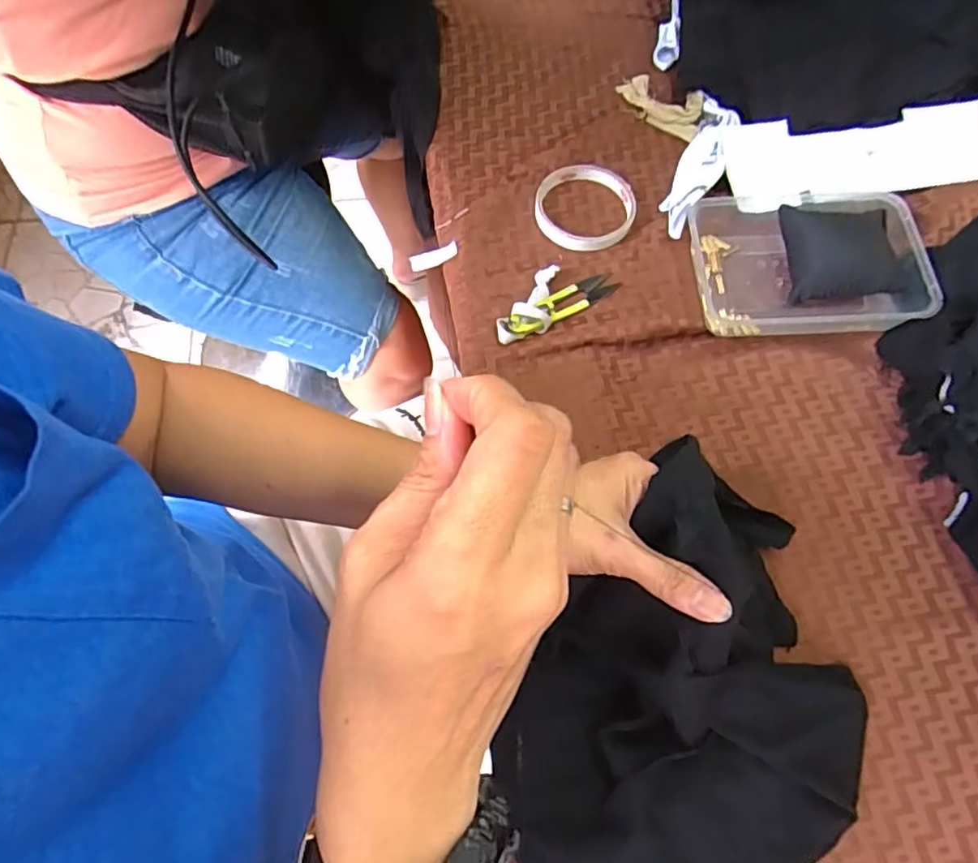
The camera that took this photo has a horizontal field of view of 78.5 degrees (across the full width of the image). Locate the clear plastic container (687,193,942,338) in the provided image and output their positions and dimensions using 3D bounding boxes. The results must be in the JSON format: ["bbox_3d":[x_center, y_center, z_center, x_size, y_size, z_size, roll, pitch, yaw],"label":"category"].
[{"bbox_3d":[0.255,-0.139,0.474,0.171,0.037,0.123,0,68,0],"label":"clear plastic container"}]

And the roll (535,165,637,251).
[{"bbox_3d":[0.083,-0.194,0.514,0.083,0.009,0.086,0,68,0],"label":"roll"}]

